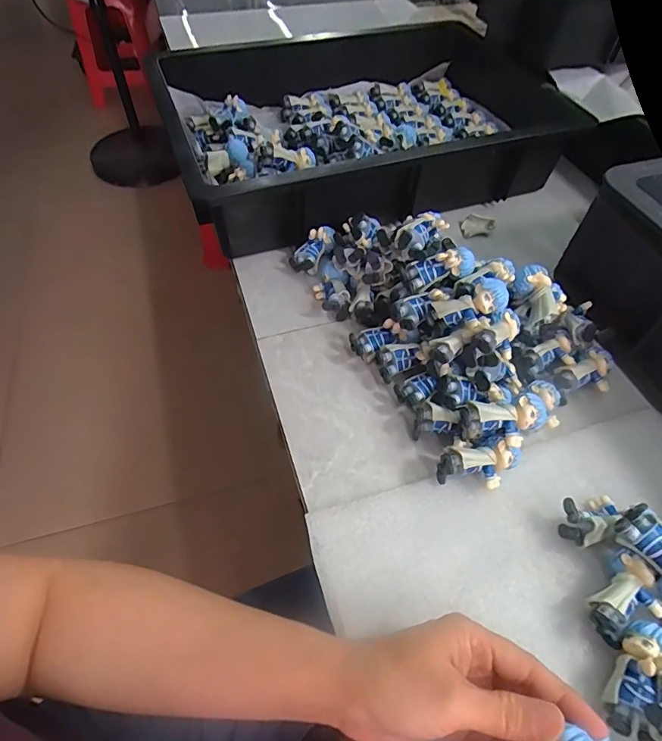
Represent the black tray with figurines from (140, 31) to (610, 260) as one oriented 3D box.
[{"bbox_3d":[0.039,-0.317,0.577,0.462,0.085,0.341,-17,56,-14],"label":"black tray with figurines"}]

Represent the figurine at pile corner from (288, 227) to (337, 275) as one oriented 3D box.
[{"bbox_3d":[-0.015,-0.125,0.476,0.023,0.028,0.060,34,76,19],"label":"figurine at pile corner"}]

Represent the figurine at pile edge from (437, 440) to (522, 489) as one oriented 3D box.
[{"bbox_3d":[0.111,0.072,0.340,0.060,0.033,0.026,-4,54,-5],"label":"figurine at pile edge"}]

